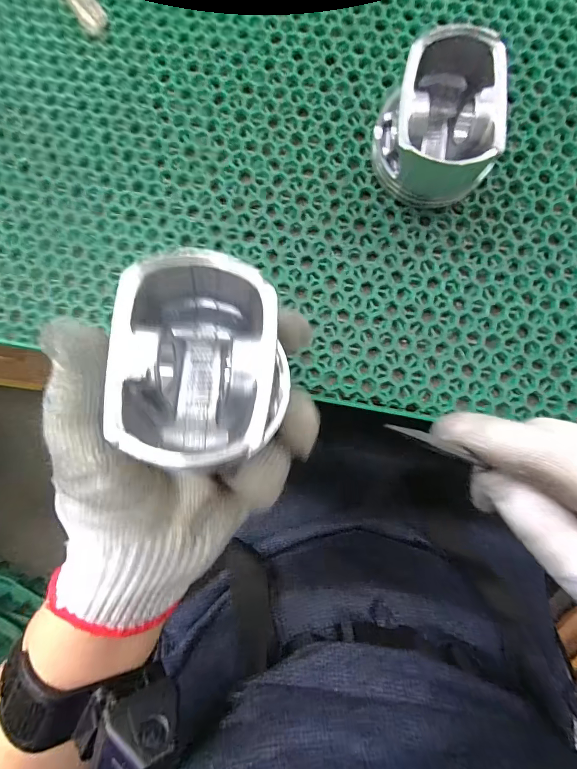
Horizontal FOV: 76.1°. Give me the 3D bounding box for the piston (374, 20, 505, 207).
[{"bbox_3d":[0.088,-0.157,0.222,0.066,0.050,0.081,2,85,2],"label":"piston"}]

